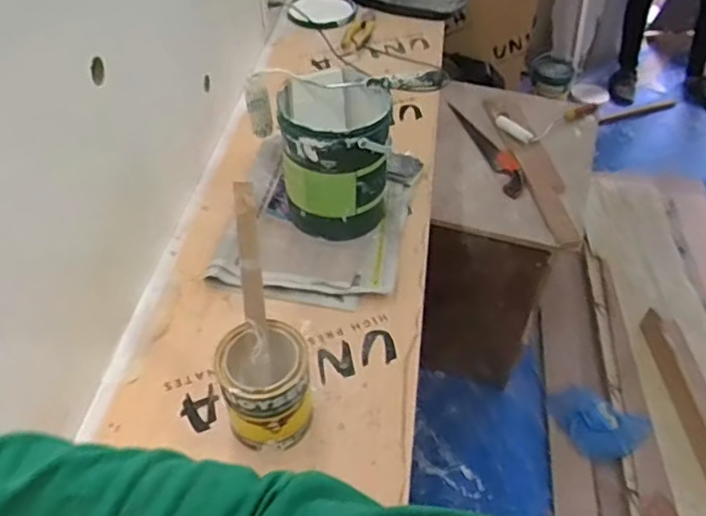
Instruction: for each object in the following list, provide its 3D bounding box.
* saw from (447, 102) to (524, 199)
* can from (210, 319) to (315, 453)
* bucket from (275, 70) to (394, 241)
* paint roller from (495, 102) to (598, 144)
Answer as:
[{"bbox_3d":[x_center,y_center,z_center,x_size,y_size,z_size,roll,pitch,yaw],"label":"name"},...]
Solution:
[{"bbox_3d":[0.353,-0.293,1.604,0.085,0.024,0.392,-13,48,-13],"label":"saw"},{"bbox_3d":[-0.103,0.156,0.731,0.099,0.141,0.104,1,46,-1],"label":"can"},{"bbox_3d":[-0.027,-0.158,0.983,0.161,0.222,0.158,1,46,-1],"label":"bucket"},{"bbox_3d":[0.524,-0.360,1.617,0.273,0.049,0.100,-8,47,-9],"label":"paint roller"}]

